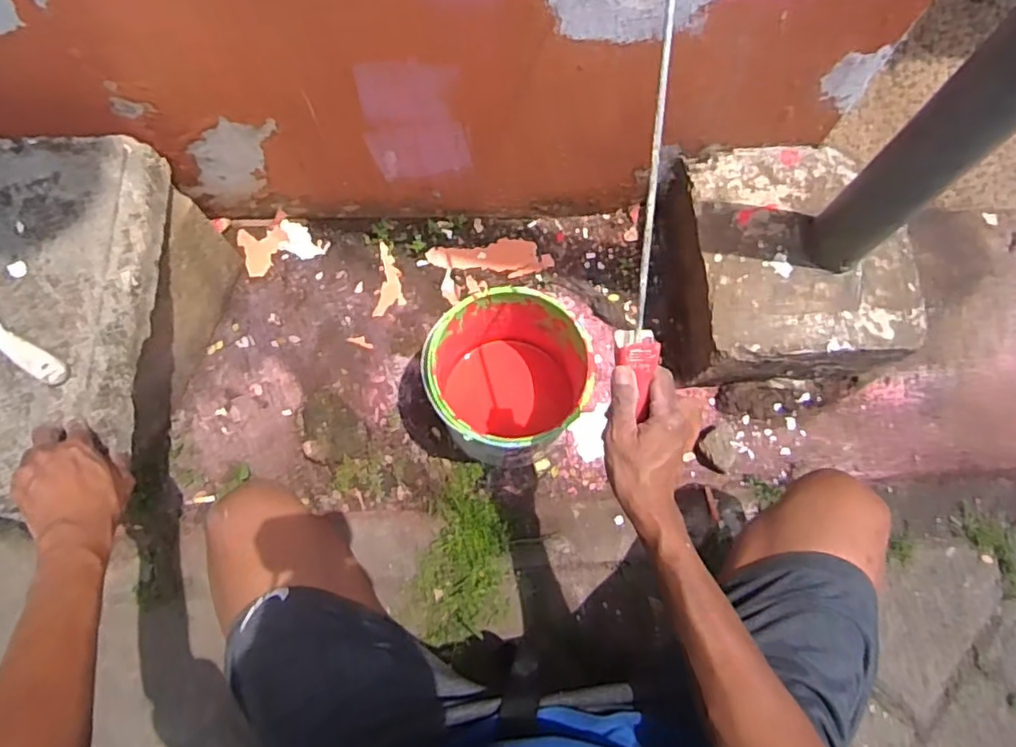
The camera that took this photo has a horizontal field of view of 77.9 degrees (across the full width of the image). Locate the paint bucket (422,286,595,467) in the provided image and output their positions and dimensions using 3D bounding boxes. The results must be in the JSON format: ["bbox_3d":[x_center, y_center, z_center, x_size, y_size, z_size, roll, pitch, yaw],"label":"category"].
[{"bbox_3d":[-0.001,0.016,0.791,0.179,0.188,0.183,1,73,-2],"label":"paint bucket"}]

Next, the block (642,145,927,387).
[{"bbox_3d":[0.356,-0.140,0.855,0.294,0.165,0.289,-3,73,-3],"label":"block"}]

